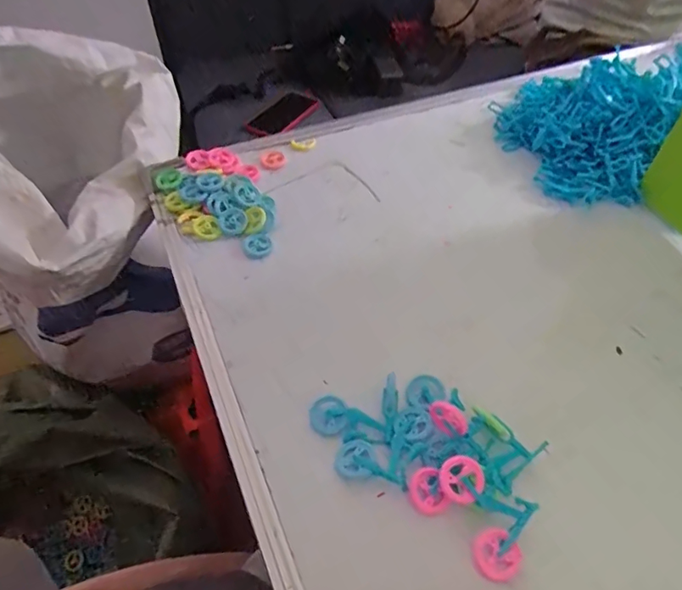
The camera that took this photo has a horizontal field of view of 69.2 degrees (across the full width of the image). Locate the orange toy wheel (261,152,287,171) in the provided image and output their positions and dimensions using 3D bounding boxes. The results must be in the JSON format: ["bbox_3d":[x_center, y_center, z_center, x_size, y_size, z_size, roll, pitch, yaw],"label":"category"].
[{"bbox_3d":[-0.079,-0.158,0.582,0.029,0.007,0.028,0,50,0],"label":"orange toy wheel"}]

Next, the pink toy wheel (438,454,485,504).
[{"bbox_3d":[0.081,0.124,0.332,0.029,0.004,0.029,-1,76,6],"label":"pink toy wheel"}]

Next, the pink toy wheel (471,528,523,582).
[{"bbox_3d":[0.099,0.167,0.315,0.029,0.004,0.030,-2,71,6],"label":"pink toy wheel"}]

